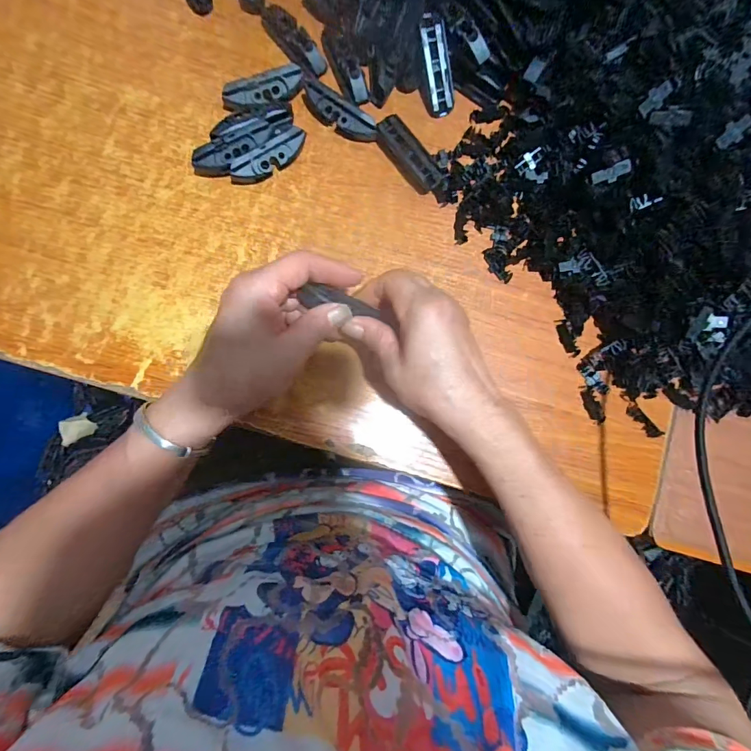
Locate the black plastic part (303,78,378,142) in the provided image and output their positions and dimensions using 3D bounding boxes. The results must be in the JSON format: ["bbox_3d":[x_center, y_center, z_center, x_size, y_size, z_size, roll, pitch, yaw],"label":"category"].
[{"bbox_3d":[-0.033,-0.226,0.350,0.072,0.021,0.023,38,84,-1],"label":"black plastic part"}]

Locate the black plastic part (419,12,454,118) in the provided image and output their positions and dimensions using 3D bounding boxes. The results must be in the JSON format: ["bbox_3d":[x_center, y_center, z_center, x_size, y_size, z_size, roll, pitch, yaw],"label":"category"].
[{"bbox_3d":[0.051,-0.265,0.346,0.025,0.010,0.072,-15,114,-5],"label":"black plastic part"}]

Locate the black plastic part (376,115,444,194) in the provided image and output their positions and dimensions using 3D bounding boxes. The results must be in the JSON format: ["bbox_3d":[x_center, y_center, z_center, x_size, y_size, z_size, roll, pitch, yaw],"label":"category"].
[{"bbox_3d":[0.030,-0.193,0.354,0.025,0.016,0.068,-38,89,-6],"label":"black plastic part"}]

